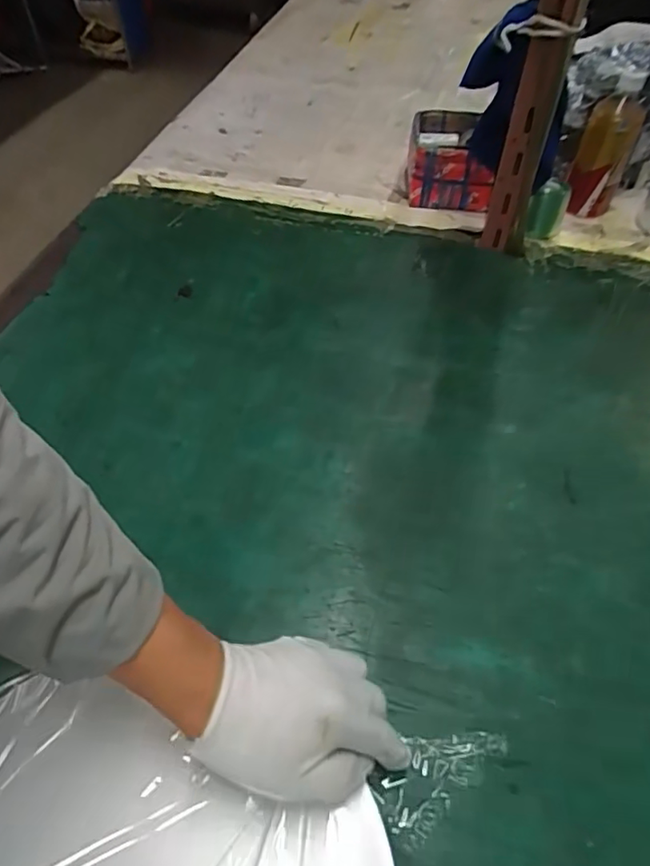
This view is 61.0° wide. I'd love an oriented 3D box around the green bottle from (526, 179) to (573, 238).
[{"bbox_3d":[0.297,-0.299,0.741,0.044,0.077,0.044,23,57,18],"label":"green bottle"}]

